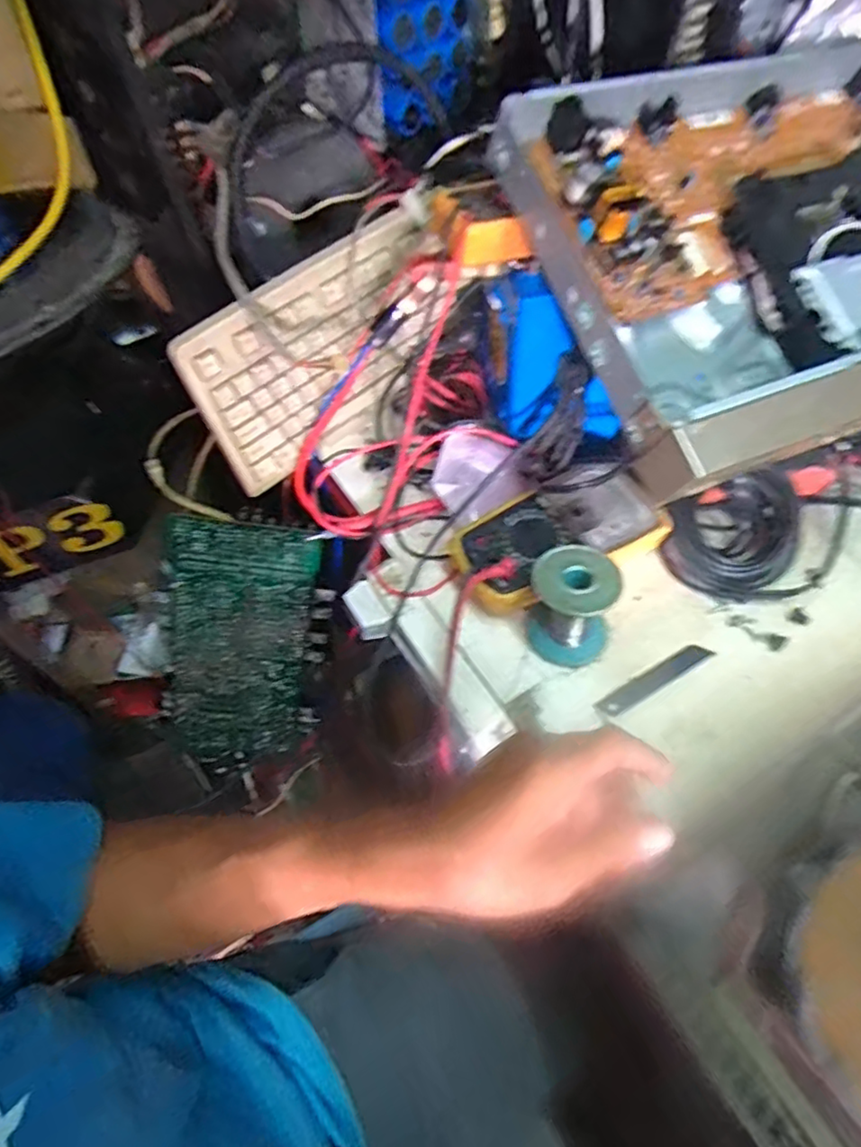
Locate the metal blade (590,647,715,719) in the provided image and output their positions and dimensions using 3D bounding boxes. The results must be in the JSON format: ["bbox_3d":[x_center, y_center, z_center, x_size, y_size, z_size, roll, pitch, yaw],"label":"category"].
[{"bbox_3d":[0.166,0.079,0.463,0.097,0.004,0.017,-28,61,-12],"label":"metal blade"}]

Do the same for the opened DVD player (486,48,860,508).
[{"bbox_3d":[0.284,-0.238,0.439,0.424,0.057,0.267,-21,76,-12],"label":"opened DVD player"}]

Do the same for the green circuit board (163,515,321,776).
[{"bbox_3d":[-0.229,0.108,0.761,0.172,0.391,0.020,3,34,-7],"label":"green circuit board"}]

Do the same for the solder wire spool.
[{"bbox_3d":[0.104,0.023,0.460,0.059,0.067,0.061,-2,55,2],"label":"solder wire spool"}]

